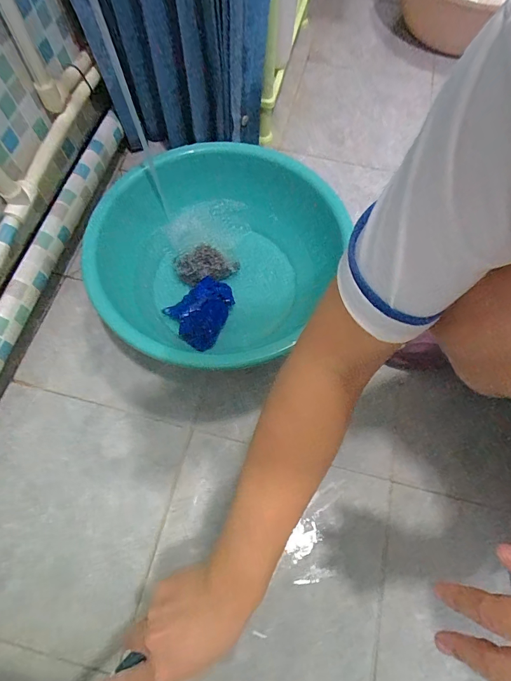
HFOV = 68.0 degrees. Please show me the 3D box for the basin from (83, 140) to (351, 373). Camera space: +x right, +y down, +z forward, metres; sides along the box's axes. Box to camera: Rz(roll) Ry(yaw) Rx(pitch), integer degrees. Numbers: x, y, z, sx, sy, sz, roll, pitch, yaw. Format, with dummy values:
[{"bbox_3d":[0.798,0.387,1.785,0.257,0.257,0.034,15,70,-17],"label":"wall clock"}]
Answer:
[{"bbox_3d":[-0.064,-0.132,0.616,0.341,0.135,0.386,29,68,10],"label":"basin"}]

